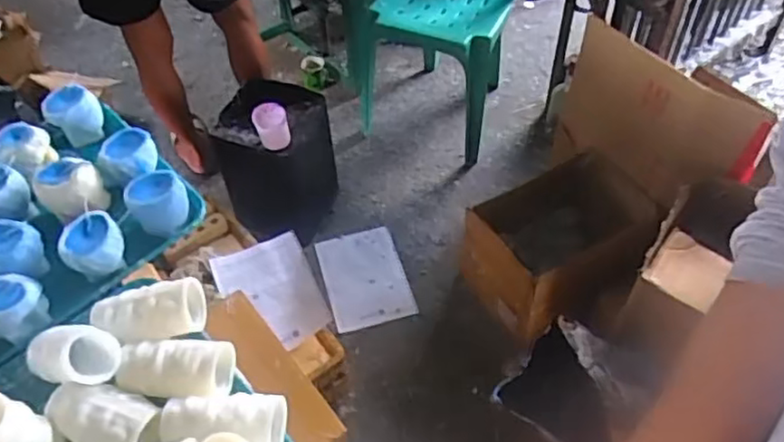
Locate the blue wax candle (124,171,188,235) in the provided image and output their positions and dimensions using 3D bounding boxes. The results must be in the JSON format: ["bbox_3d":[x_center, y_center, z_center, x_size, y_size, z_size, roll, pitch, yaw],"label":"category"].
[{"bbox_3d":[-0.306,-0.025,0.857,0.073,0.055,0.065,-32,56,-21],"label":"blue wax candle"}]

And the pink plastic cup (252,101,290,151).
[{"bbox_3d":[-0.274,-0.217,1.484,0.075,0.080,0.075,-2,51,2],"label":"pink plastic cup"}]

